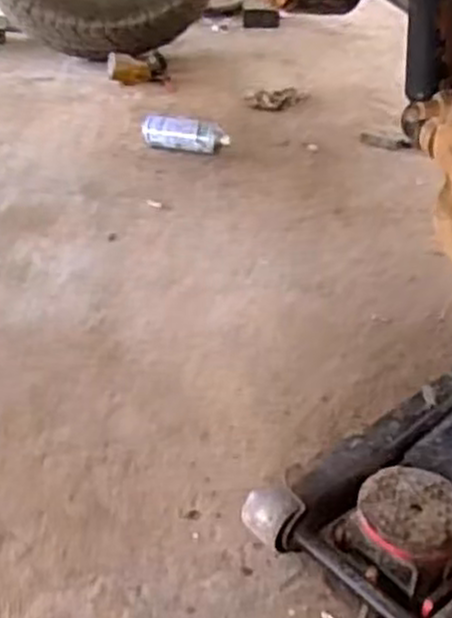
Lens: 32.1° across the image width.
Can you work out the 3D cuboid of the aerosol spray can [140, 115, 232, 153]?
[{"bbox_3d":[-0.088,-0.372,1.678,0.189,0.065,0.060,3,33,8],"label":"aerosol spray can"}]

